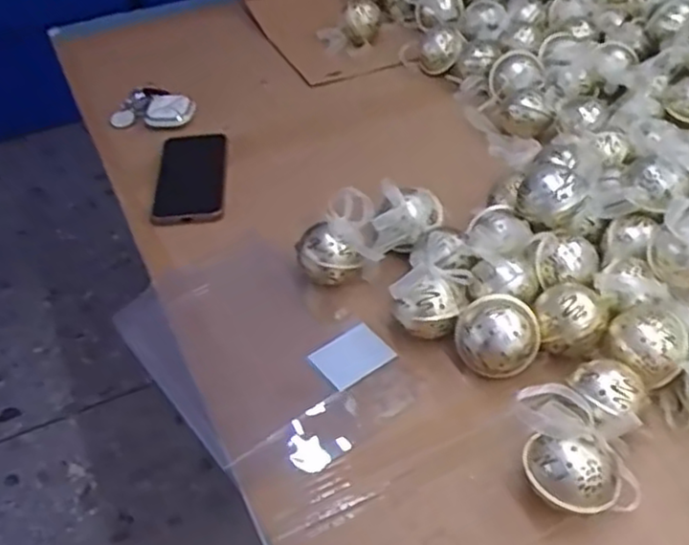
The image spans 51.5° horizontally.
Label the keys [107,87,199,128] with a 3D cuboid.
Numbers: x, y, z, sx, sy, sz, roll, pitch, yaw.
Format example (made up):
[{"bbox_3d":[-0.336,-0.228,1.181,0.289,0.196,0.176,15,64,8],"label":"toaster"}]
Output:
[{"bbox_3d":[-0.216,-0.190,0.820,0.098,0.026,0.051,2,44,6],"label":"keys"}]

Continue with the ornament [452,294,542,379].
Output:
[{"bbox_3d":[0.114,0.050,0.535,0.058,0.051,0.048,-20,46,-17],"label":"ornament"}]

